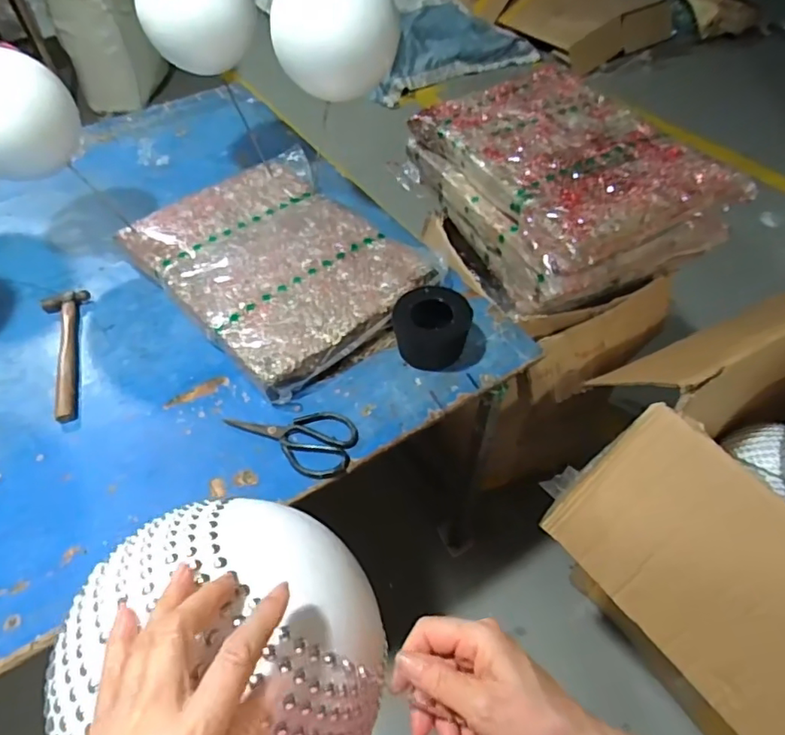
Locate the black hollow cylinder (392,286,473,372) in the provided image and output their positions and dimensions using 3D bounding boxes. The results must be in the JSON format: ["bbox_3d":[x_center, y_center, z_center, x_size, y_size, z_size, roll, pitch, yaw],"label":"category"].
[{"bbox_3d":[0.060,-0.060,0.838,0.113,0.083,0.094,6,49,9],"label":"black hollow cylinder"}]

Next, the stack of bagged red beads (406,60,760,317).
[{"bbox_3d":[0.310,-0.349,1.059,0.384,0.170,0.491,-21,52,-15],"label":"stack of bagged red beads"}]

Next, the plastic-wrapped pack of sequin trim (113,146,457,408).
[{"bbox_3d":[-0.192,-0.197,0.978,0.383,0.060,0.503,-34,55,-24],"label":"plastic-wrapped pack of sequin trim"}]

